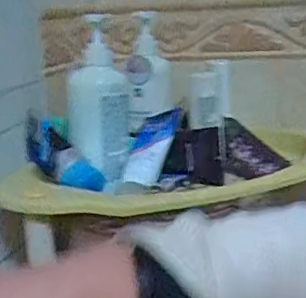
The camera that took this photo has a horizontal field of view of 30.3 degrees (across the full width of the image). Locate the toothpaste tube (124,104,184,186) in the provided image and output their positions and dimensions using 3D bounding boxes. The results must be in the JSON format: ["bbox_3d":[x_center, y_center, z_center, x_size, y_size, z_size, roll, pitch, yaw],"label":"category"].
[{"bbox_3d":[0.000,-0.006,0.686,0.051,0.031,0.143,3,47,22],"label":"toothpaste tube"}]

